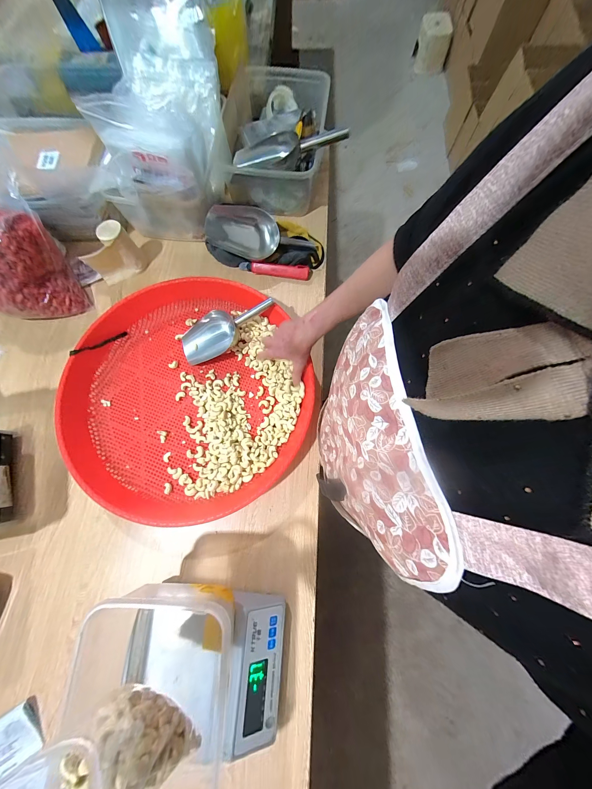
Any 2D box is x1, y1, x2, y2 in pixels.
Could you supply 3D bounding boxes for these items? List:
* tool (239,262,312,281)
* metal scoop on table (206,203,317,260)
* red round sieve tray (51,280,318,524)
[{"bbox_3d":[-0.053,-0.315,0.630,0.182,0.031,0.025,6,76,3],"label":"tool"},{"bbox_3d":[-0.083,-0.389,0.607,0.260,0.057,0.095,1,75,-16],"label":"metal scoop on table"},{"bbox_3d":[-0.220,-0.005,0.520,0.458,0.070,0.478,0,76,1],"label":"red round sieve tray"}]

